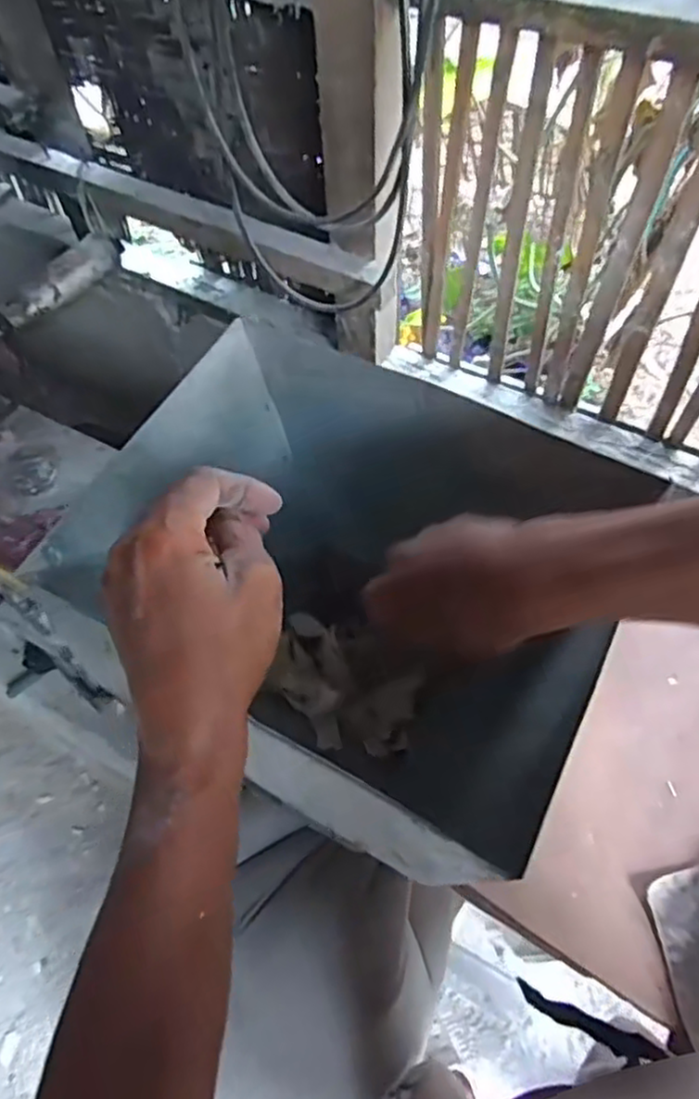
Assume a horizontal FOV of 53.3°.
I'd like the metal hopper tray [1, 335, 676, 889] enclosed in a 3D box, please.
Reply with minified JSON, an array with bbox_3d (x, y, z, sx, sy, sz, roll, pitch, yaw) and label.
[{"bbox_3d":[-0.004,0.043,0.466,0.285,0.214,0.231,26,62,16],"label":"metal hopper tray"}]

